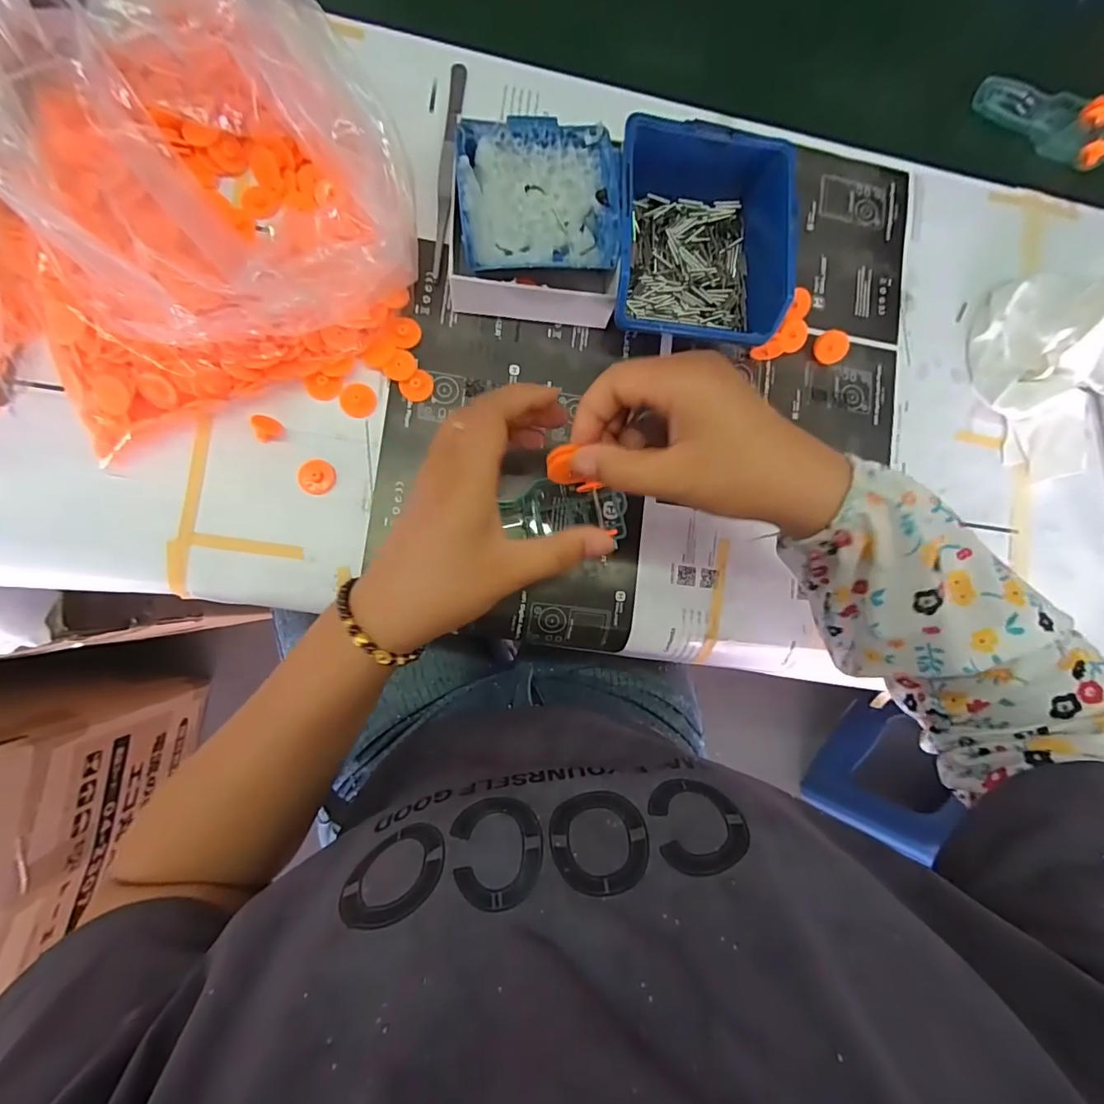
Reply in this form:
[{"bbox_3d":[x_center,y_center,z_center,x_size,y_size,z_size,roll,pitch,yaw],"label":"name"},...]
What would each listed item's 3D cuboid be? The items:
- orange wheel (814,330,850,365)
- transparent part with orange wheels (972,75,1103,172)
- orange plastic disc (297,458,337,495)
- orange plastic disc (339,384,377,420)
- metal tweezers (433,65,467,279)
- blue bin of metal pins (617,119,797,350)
[{"bbox_3d":[0.206,-0.151,0.371,0.023,0.007,0.023,-33,96,26],"label":"orange wheel"},{"bbox_3d":[0.426,-0.380,0.431,0.121,0.025,0.052,27,83,-6],"label":"transparent part with orange wheels"},{"bbox_3d":[-0.151,-0.049,0.323,0.022,0.004,0.023,1,86,-8],"label":"orange plastic disc"},{"bbox_3d":[-0.127,-0.100,0.329,0.024,0.004,0.022,1,86,-8],"label":"orange plastic disc"},{"bbox_3d":[-0.070,-0.261,0.339,0.011,0.005,0.151,6,86,-8],"label":"metal tweezers"},{"bbox_3d":[0.093,-0.199,0.334,0.108,0.063,0.120,2,86,-8],"label":"blue bin of metal pins"}]

